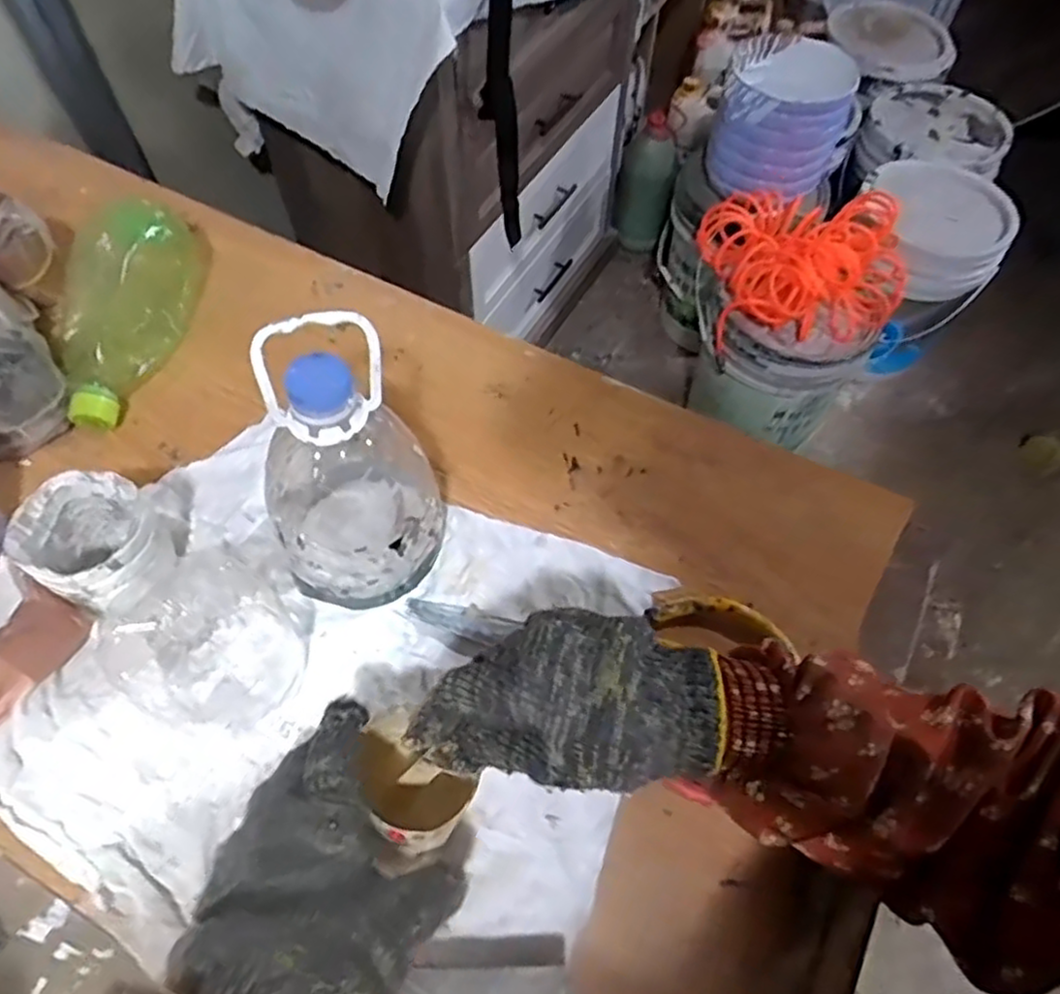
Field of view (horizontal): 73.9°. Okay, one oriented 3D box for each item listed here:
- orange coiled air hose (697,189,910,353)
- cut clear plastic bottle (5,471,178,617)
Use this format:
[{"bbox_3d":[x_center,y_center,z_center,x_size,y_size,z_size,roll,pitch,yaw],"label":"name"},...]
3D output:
[{"bbox_3d":[0.515,-0.430,1.274,0.362,0.143,0.323,-5,60,-3],"label":"orange coiled air hose"},{"bbox_3d":[-0.260,0.031,0.429,0.076,0.070,0.070,23,63,12],"label":"cut clear plastic bottle"}]

